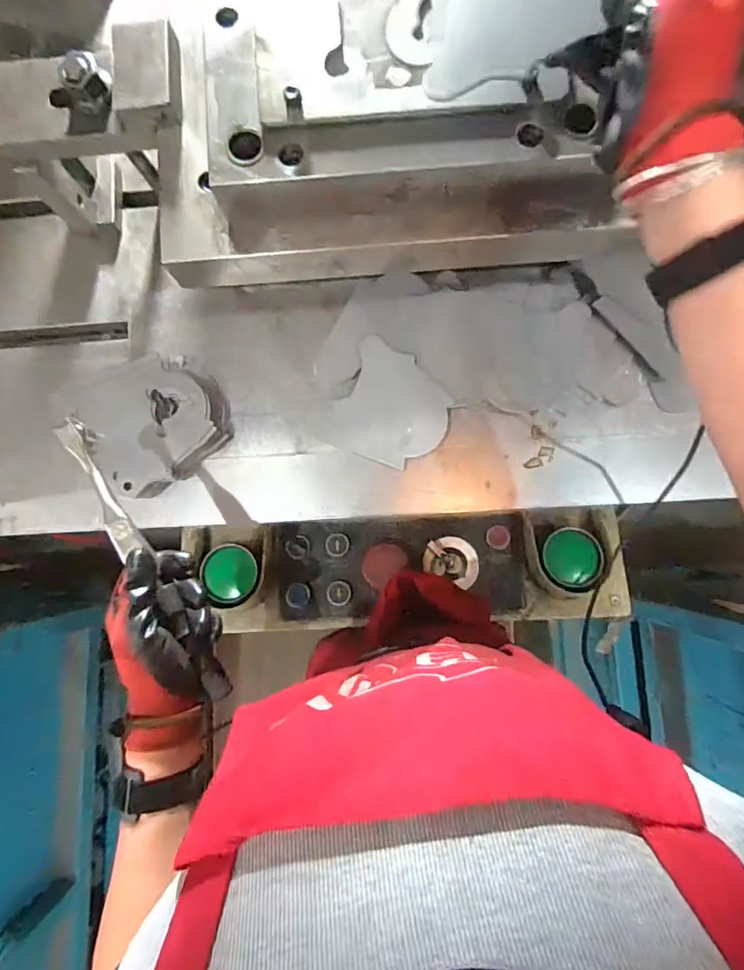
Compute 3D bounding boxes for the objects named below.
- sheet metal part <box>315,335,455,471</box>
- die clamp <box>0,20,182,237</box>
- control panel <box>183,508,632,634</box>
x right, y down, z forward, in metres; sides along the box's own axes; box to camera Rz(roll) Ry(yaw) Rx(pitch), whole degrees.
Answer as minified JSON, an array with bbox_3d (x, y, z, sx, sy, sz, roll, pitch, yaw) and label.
[{"bbox_3d":[0.017,-0.083,0.561,0.126,0.004,0.122,32,94,7],"label":"sheet metal part"},{"bbox_3d":[-0.257,-0.343,0.515,0.176,0.183,0.091,-2,85,1],"label":"die clamp"},{"bbox_3d":[0.042,0.103,0.606,0.523,0.072,0.131,-3,85,1],"label":"control panel"}]

